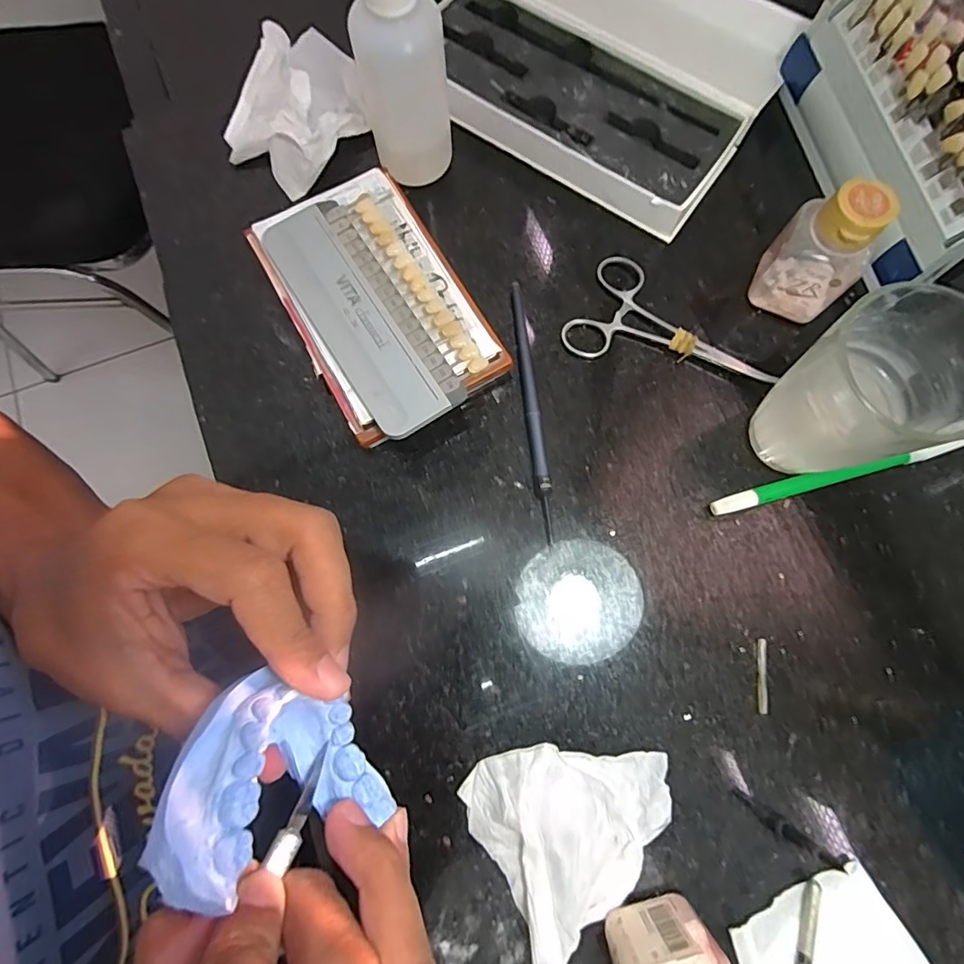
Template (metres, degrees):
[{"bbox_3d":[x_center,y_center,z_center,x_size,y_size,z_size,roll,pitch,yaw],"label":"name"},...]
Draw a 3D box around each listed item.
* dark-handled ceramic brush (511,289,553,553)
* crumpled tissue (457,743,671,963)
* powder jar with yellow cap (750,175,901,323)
[{"bbox_3d":[0.028,-0.041,0.288,0.010,0.009,0.158,-6,76,-2],"label":"dark-handled ceramic brush"},{"bbox_3d":[0.045,0.157,0.236,0.090,0.016,0.079,-29,78,-7],"label":"crumpled tissue"},{"bbox_3d":[0.180,-0.121,0.274,0.041,0.074,0.031,32,78,8],"label":"powder jar with yellow cap"}]

